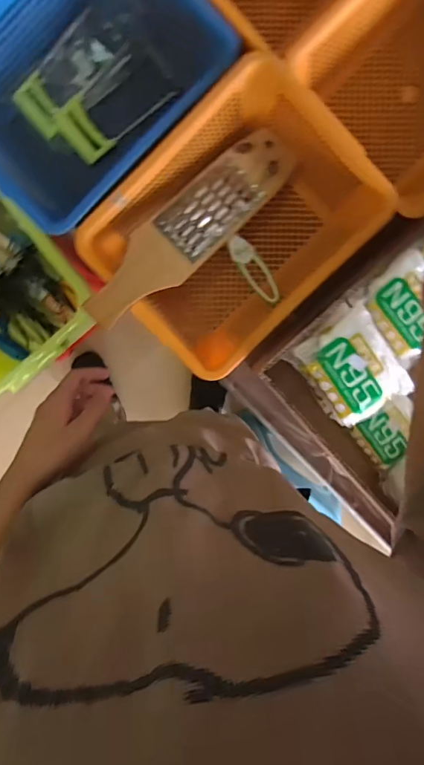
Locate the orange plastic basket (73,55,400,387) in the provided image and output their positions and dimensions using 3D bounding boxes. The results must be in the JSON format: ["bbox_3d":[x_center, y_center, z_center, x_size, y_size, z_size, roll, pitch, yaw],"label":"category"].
[{"bbox_3d":[0.030,-0.226,0.682,0.287,0.152,0.368,44,94,-5],"label":"orange plastic basket"}]

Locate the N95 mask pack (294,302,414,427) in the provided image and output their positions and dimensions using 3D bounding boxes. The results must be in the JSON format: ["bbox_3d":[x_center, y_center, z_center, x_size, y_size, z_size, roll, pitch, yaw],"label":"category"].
[{"bbox_3d":[0.195,-0.020,0.627,0.123,0.029,0.132,-34,95,3],"label":"N95 mask pack"}]

